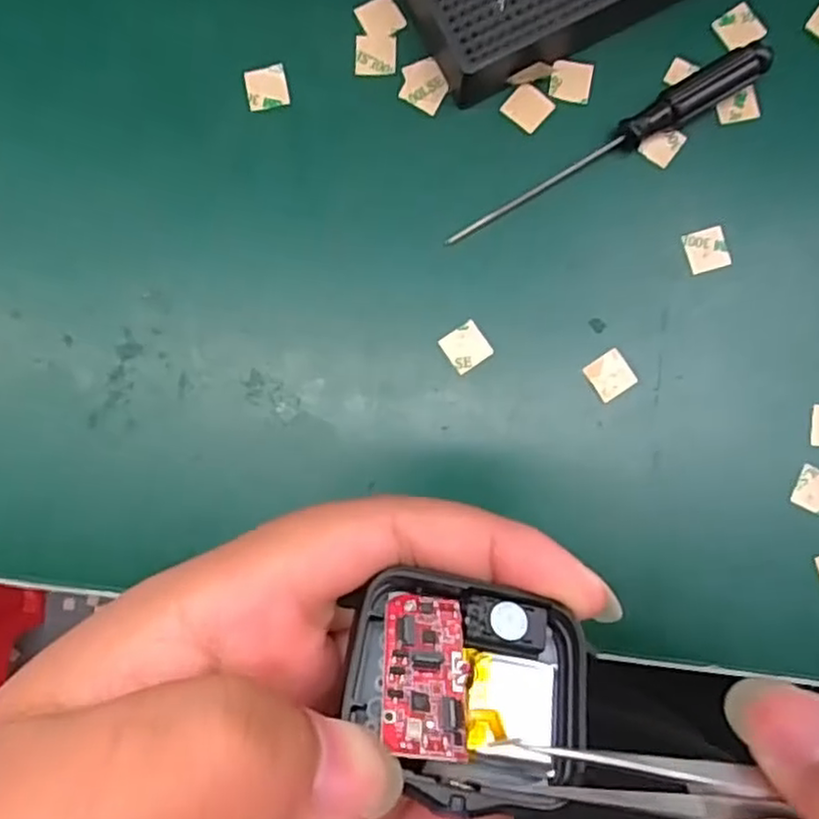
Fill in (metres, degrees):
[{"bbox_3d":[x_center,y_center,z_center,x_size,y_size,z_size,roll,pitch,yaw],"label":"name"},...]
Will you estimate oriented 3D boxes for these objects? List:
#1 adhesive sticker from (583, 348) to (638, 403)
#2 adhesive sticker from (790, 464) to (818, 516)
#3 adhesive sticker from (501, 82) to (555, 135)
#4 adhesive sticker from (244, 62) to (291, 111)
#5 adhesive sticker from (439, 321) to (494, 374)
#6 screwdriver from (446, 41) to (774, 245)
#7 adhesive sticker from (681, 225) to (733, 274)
[{"bbox_3d":[0.074,-0.013,0.260,0.016,0.004,0.015,-32,85,-2],"label":"adhesive sticker"},{"bbox_3d":[0.149,0.030,0.257,0.015,0.004,0.015,25,95,6],"label":"adhesive sticker"},{"bbox_3d":[0.045,-0.114,0.267,0.016,0.004,0.016,41,87,6],"label":"adhesive sticker"},{"bbox_3d":[-0.054,-0.123,0.269,0.016,0.004,0.016,-11,86,-2],"label":"adhesive sticker"},{"bbox_3d":[0.021,-0.023,0.261,0.016,0.004,0.016,-34,87,-3],"label":"adhesive sticker"},{"bbox_3d":[0.073,-0.097,0.258,0.129,0.015,0.013,-30,86,-3],"label":"screwdriver"},{"bbox_3d":[0.111,-0.060,0.264,0.016,0.004,0.016,-14,82,-1],"label":"adhesive sticker"}]

